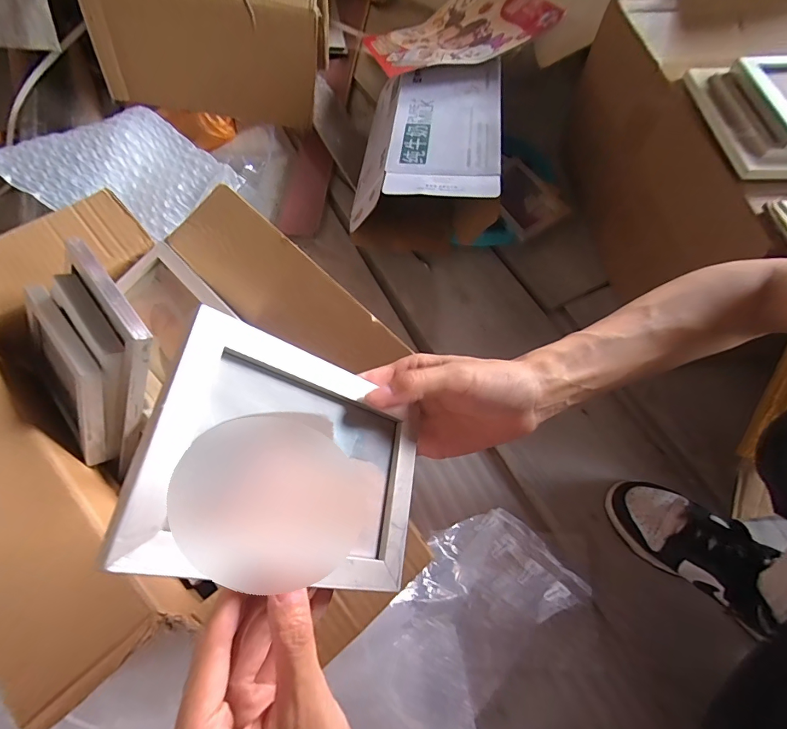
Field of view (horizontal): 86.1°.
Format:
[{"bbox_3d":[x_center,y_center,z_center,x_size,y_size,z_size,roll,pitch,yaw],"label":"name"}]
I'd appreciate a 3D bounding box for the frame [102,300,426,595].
[{"bbox_3d":[-0.046,0.051,0.219,0.010,0.148,0.111,-17,55,44],"label":"frame"}]

